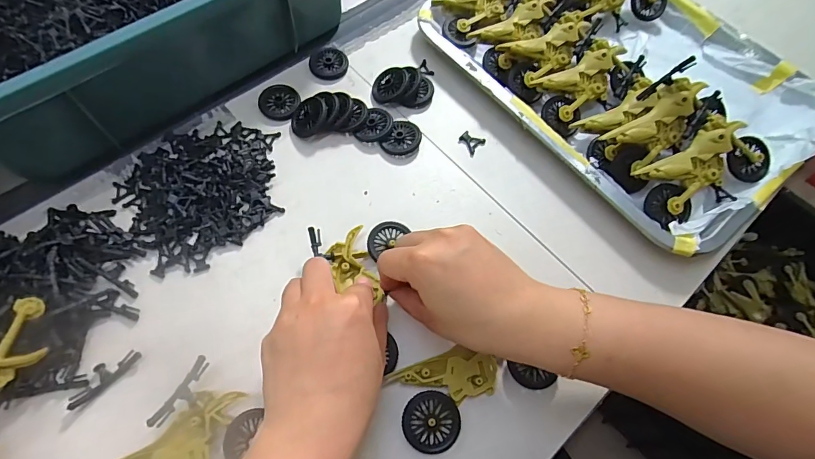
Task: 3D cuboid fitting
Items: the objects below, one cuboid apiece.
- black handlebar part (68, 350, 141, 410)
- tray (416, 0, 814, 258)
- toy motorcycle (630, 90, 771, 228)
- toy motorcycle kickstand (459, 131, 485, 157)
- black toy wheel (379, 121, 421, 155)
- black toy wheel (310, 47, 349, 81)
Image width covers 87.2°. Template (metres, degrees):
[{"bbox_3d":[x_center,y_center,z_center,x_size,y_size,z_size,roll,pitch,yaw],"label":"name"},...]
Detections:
[{"bbox_3d":[-0.205,0.098,0.288,0.047,0.007,0.017,-36,71,-18],"label":"black handlebar part"},{"bbox_3d":[0.205,-0.167,0.411,0.256,0.052,0.352,-36,71,-18],"label":"tray"},{"bbox_3d":[0.247,-0.057,0.353,0.118,0.034,0.070,-32,70,-16],"label":"toy motorcycle"},{"bbox_3d":[0.058,-0.081,0.394,0.021,0.004,0.020,41,71,15],"label":"toy motorcycle kickstand"},{"bbox_3d":[-0.004,-0.081,0.385,0.030,0.008,0.035,31,67,12],"label":"black toy wheel"},{"bbox_3d":[-0.077,-0.164,0.424,0.037,0.007,0.037,1,64,-2],"label":"black toy wheel"}]

